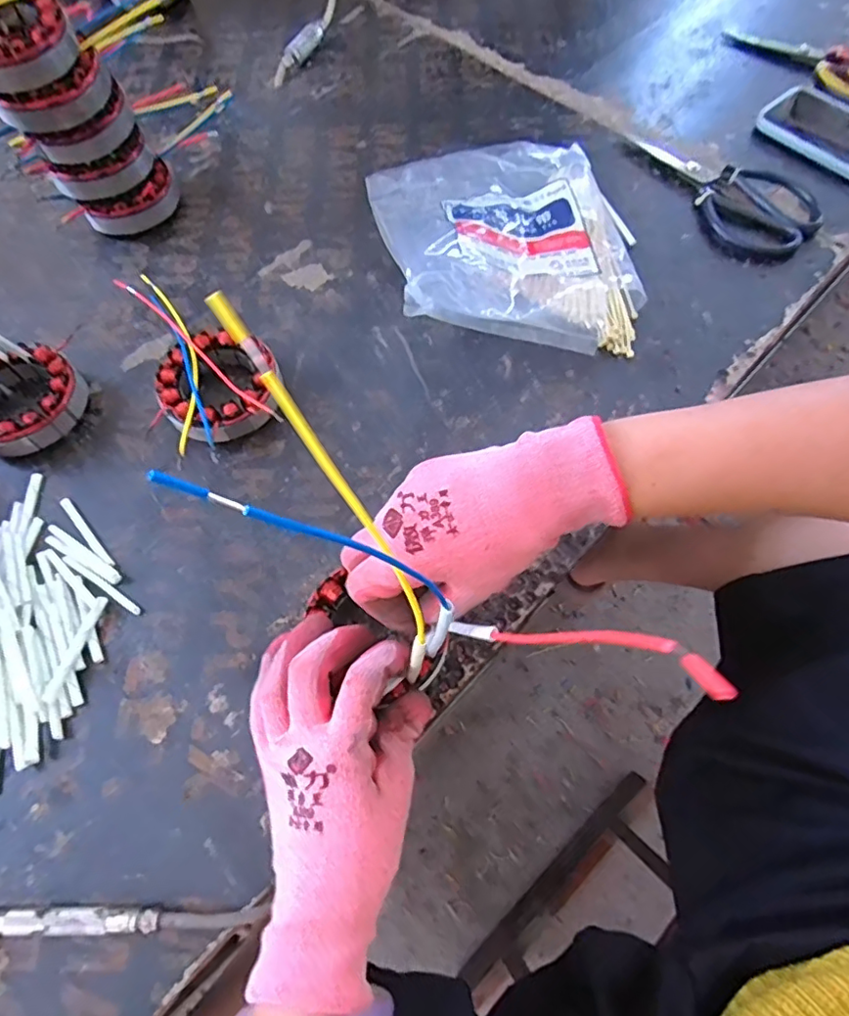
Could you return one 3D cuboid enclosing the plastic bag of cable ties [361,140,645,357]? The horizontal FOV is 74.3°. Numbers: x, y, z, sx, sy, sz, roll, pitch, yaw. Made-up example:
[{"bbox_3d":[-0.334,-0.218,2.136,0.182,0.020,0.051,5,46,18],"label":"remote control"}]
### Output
[{"bbox_3d":[0.070,-0.238,0.461,0.203,0.069,0.253,-11,65,-4],"label":"plastic bag of cable ties"}]

